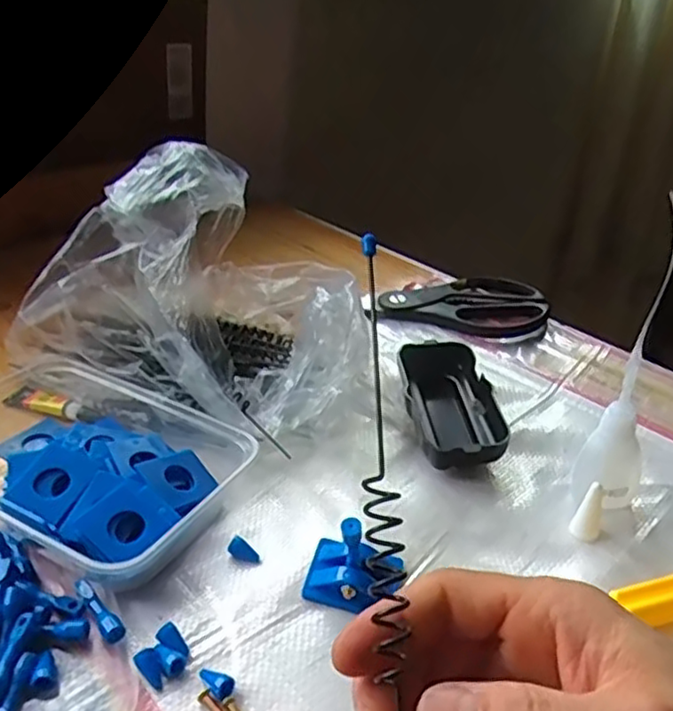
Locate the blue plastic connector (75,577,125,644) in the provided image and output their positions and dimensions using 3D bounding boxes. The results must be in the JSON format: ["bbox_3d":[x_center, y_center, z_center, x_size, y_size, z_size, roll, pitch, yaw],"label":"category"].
[{"bbox_3d":[-0.109,0.119,0.309,0.009,0.011,0.037,-24,40,-32],"label":"blue plastic connector"}]

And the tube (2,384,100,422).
[{"bbox_3d":[-0.187,0.032,0.436,0.071,0.015,0.016,16,36,23],"label":"tube"}]

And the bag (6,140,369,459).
[{"bbox_3d":[-0.075,-0.052,0.443,0.201,0.145,0.166,13,35,19],"label":"bag"}]

